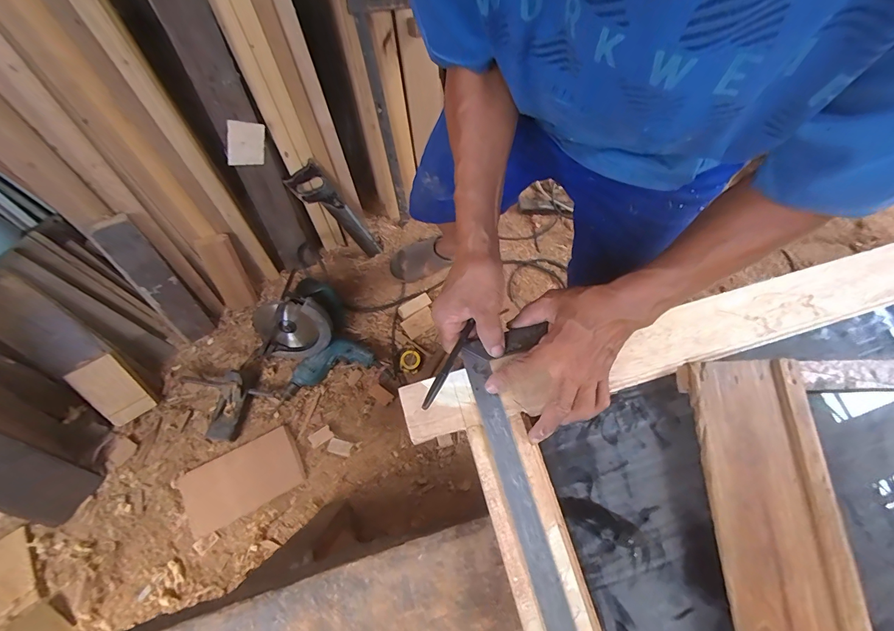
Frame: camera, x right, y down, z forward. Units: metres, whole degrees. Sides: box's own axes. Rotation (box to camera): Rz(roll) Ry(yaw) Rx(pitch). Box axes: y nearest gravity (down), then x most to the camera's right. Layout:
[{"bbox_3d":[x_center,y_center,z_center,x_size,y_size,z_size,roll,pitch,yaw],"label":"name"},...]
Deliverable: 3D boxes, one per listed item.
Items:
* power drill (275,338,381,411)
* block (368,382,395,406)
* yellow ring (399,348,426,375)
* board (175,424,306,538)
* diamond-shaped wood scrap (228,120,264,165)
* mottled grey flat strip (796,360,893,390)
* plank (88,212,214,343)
[{"bbox_3d":[-0.342,0.154,1.054,0.289,0.061,0.107,-27,72,-12],"label":"power drill"},{"bbox_3d":[-0.180,0.216,1.051,0.068,0.008,0.037,36,72,11],"label":"block"},{"bbox_3d":[-0.100,0.127,1.083,0.064,0.021,0.071,34,71,10],"label":"yellow ring"},{"bbox_3d":[-0.502,0.403,0.948,0.261,0.013,0.151,-26,75,-21],"label":"board"},{"bbox_3d":[-0.456,-0.388,0.869,0.078,0.095,0.006,-13,45,-40],"label":"diamond-shaped wood scrap"},{"bbox_3d":[0.474,0.064,0.428,0.186,0.016,0.030,-2,69,-3],"label":"mottled grey flat strip"},{"bbox_3d":[-0.699,-0.066,0.936,0.033,0.379,0.081,22,52,19],"label":"plank"}]

